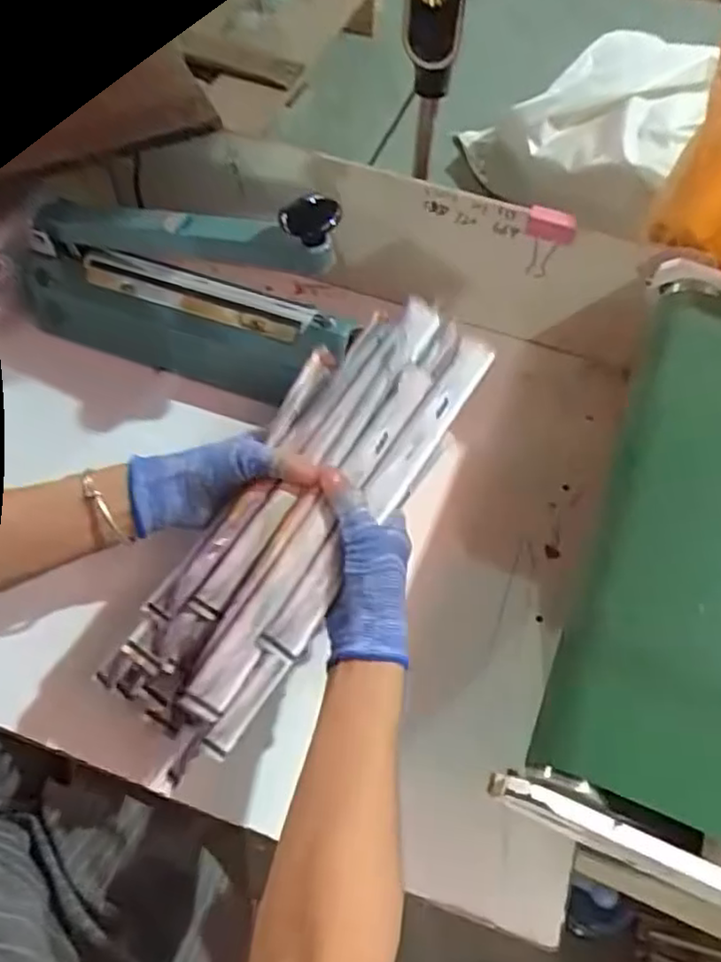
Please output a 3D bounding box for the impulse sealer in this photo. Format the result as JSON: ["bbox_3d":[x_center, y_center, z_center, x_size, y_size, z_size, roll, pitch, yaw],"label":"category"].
[{"bbox_3d":[-0.159,-0.165,0.606,0.316,0.186,0.072,13,61,5],"label":"impulse sealer"}]

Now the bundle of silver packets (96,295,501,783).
[{"bbox_3d":[-0.039,0.032,0.511,0.115,0.116,0.365,29,69,13],"label":"bundle of silver packets"}]

